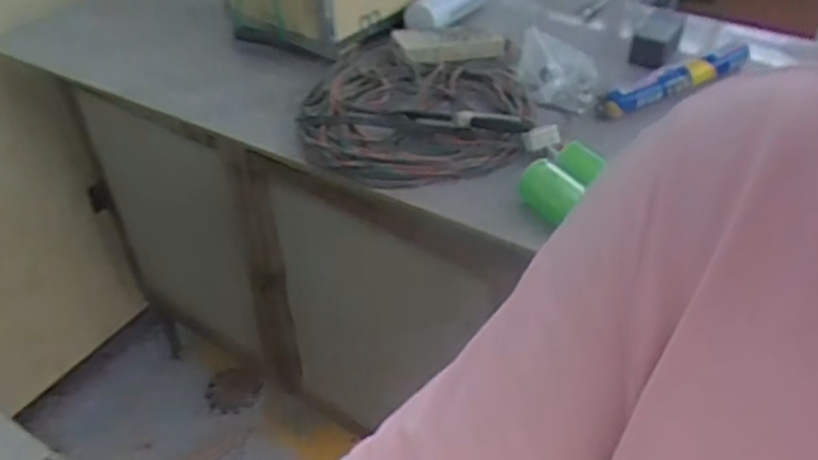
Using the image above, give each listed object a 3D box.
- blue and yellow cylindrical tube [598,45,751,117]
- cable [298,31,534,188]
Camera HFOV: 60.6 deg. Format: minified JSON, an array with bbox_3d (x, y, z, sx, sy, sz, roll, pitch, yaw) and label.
[{"bbox_3d":[0.389,-0.224,1.029,0.310,0.032,0.040,-26,46,-26],"label":"blue and yellow cylindrical tube"},{"bbox_3d":[0.014,-0.180,1.026,0.339,0.056,0.356,8,41,10],"label":"cable"}]

